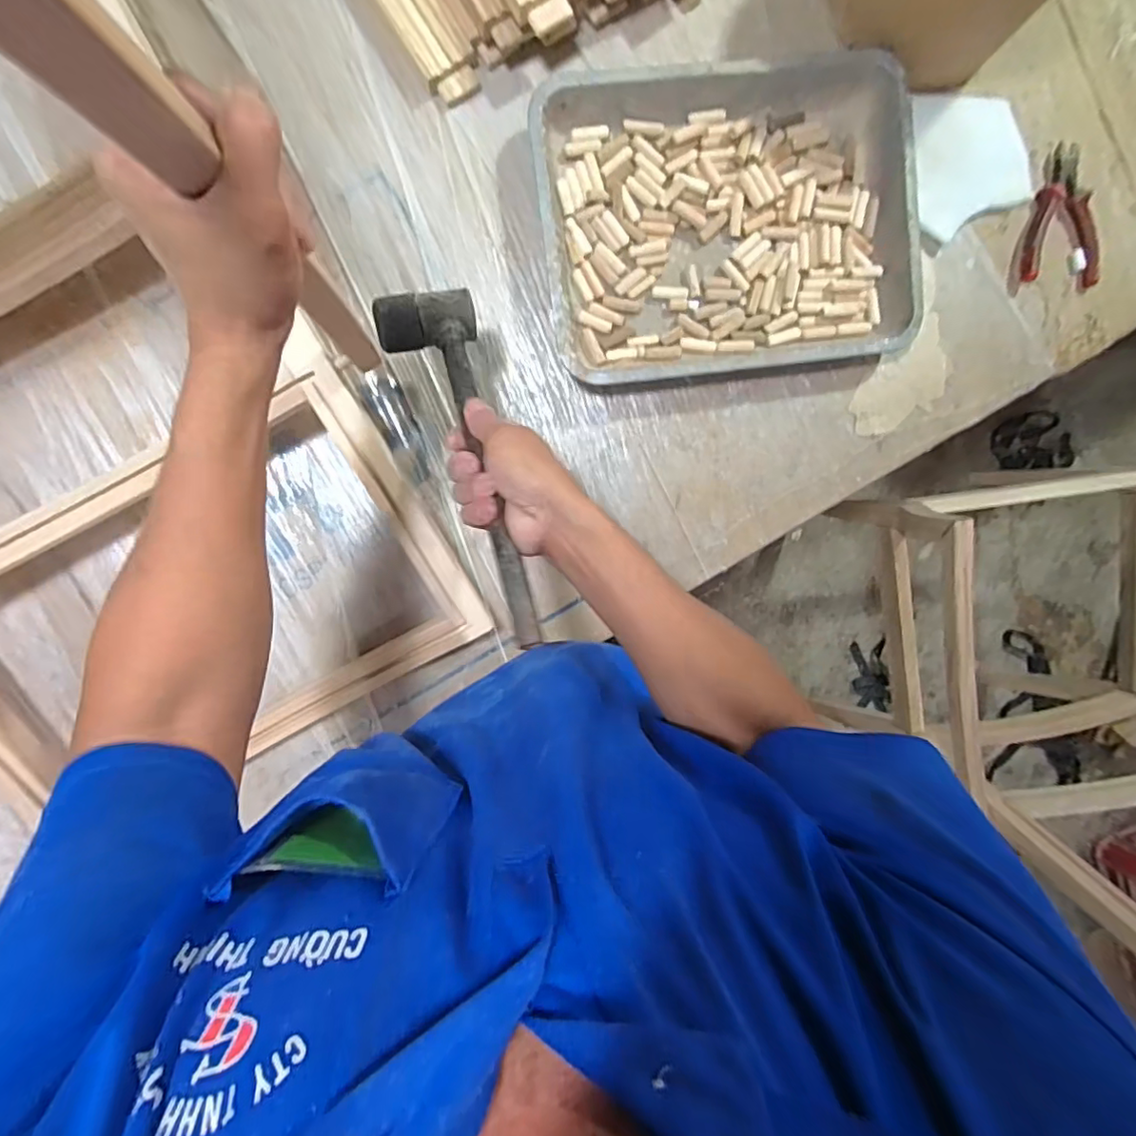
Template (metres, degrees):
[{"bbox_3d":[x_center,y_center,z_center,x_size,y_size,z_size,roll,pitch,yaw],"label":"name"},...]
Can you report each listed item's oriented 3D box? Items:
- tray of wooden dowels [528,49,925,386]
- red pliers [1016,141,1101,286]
[{"bbox_3d":[0.166,-0.355,0.611,0.374,0.044,0.295,-8,96,-4],"label":"tray of wooden dowels"},{"bbox_3d":[0.547,-0.389,0.658,0.086,0.014,0.150,-12,96,-3],"label":"red pliers"}]

